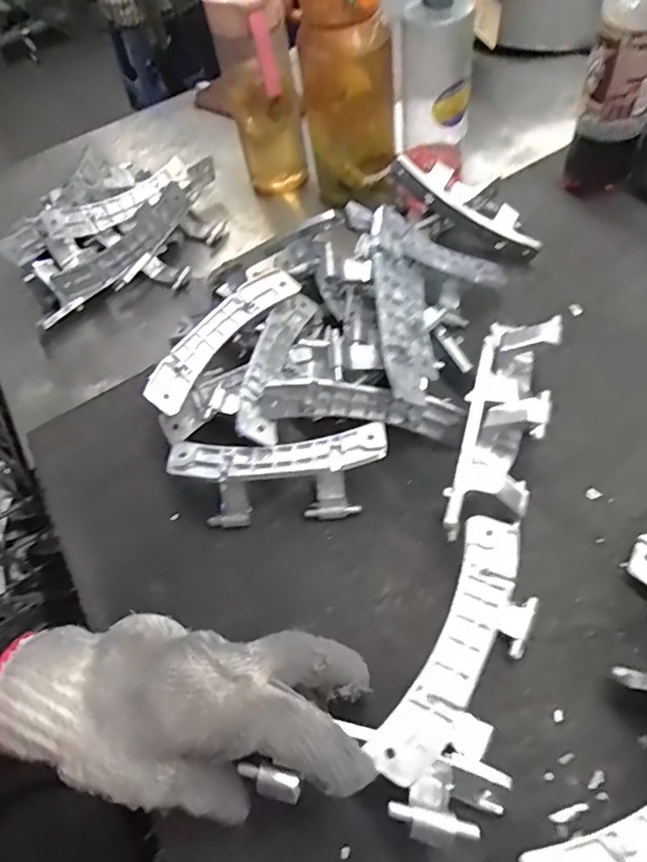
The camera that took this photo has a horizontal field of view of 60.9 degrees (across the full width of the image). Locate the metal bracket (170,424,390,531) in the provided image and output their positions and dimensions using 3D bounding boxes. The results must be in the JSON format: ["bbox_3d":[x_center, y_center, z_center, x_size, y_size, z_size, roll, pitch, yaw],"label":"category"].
[{"bbox_3d":[-0.030,0.034,0.396,0.152,0.044,0.052,-6,56,5],"label":"metal bracket"}]

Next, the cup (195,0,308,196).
[{"bbox_3d":[-0.074,-0.349,0.570,0.078,0.202,0.076,-2,57,3],"label":"cup"}]

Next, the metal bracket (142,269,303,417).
[{"bbox_3d":[-0.081,-0.075,0.430,0.030,0.021,0.150,29,64,25],"label":"metal bracket"}]

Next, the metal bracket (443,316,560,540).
[{"bbox_3d":[0.129,-0.008,0.392,0.052,0.045,0.189,11,59,16],"label":"metal bracket"}]

